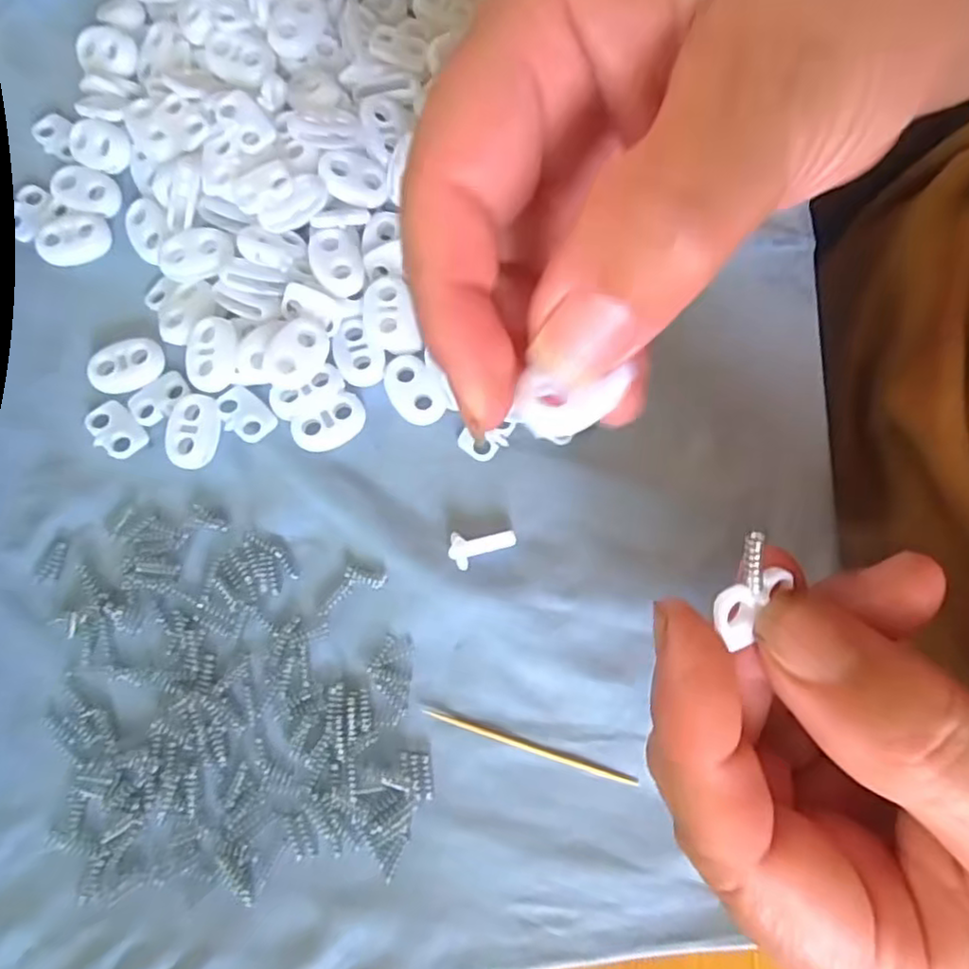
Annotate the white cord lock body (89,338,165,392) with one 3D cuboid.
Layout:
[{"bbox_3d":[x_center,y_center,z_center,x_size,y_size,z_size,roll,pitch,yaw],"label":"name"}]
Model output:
[{"bbox_3d":[-0.109,-0.036,0.201,0.021,0.005,0.014,-20,79,-5],"label":"white cord lock body"}]

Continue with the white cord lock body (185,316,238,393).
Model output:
[{"bbox_3d":[-0.080,-0.038,0.196,0.015,0.006,0.022,2,78,0],"label":"white cord lock body"}]

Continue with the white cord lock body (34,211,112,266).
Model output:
[{"bbox_3d":[-0.130,-0.078,0.210,0.021,0.005,0.015,-15,78,-4],"label":"white cord lock body"}]

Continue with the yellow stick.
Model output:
[{"bbox_3d":[0.013,0.072,0.181,0.060,0.004,0.004,18,79,4],"label":"yellow stick"}]

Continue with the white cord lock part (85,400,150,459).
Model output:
[{"bbox_3d":[-0.111,-0.017,0.197,0.012,0.004,0.019,-44,82,-9],"label":"white cord lock part"}]

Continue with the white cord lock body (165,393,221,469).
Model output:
[{"bbox_3d":[-0.086,-0.016,0.196,0.015,0.004,0.022,7,78,1],"label":"white cord lock body"}]

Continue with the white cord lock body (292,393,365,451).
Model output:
[{"bbox_3d":[-0.046,-0.018,0.196,0.022,0.004,0.013,-33,80,-7],"label":"white cord lock body"}]

